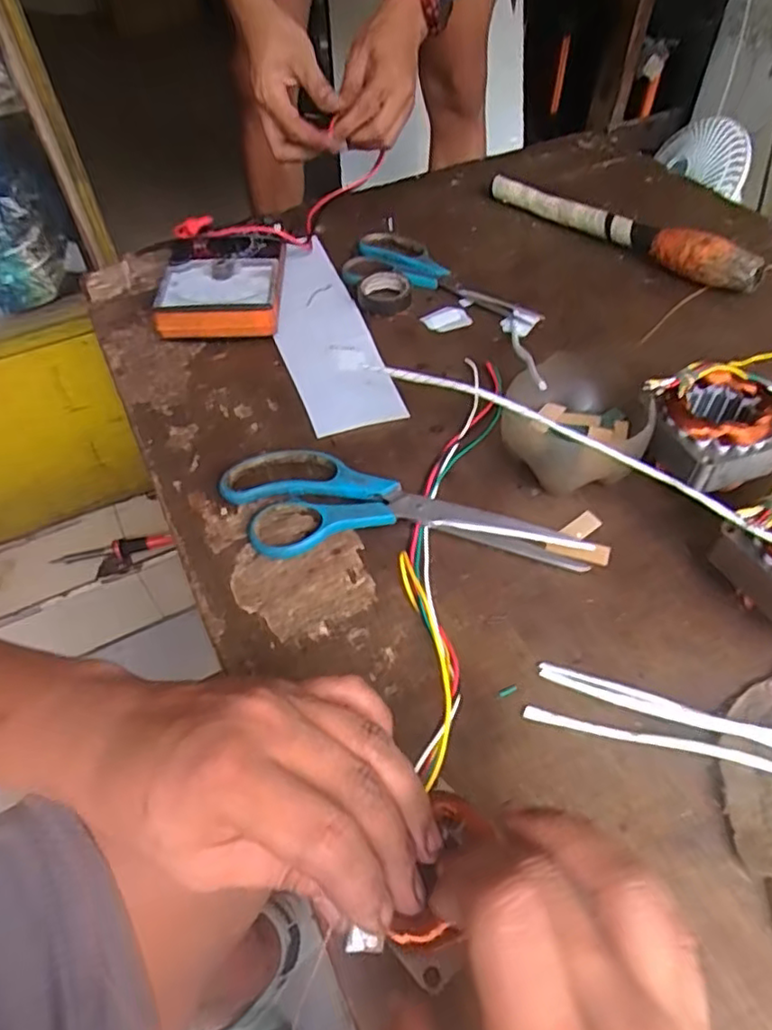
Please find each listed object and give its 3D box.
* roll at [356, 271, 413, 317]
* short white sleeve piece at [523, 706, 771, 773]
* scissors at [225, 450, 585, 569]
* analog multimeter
[{"bbox_3d":[-0.001,-0.197,0.563,0.046,0.016,0.044,-2,51,0],"label":"roll"},{"bbox_3d":[0.136,0.111,0.311,0.131,0.008,0.008,12,52,11],"label":"short white sleeve piece"},{"bbox_3d":[0.006,-0.001,0.404,0.225,0.016,0.075,6,52,6],"label":"scissors"},{"bbox_3d":[-0.142,-0.205,0.556,0.100,0.040,0.130,-2,51,0],"label":"analog multimeter"}]

